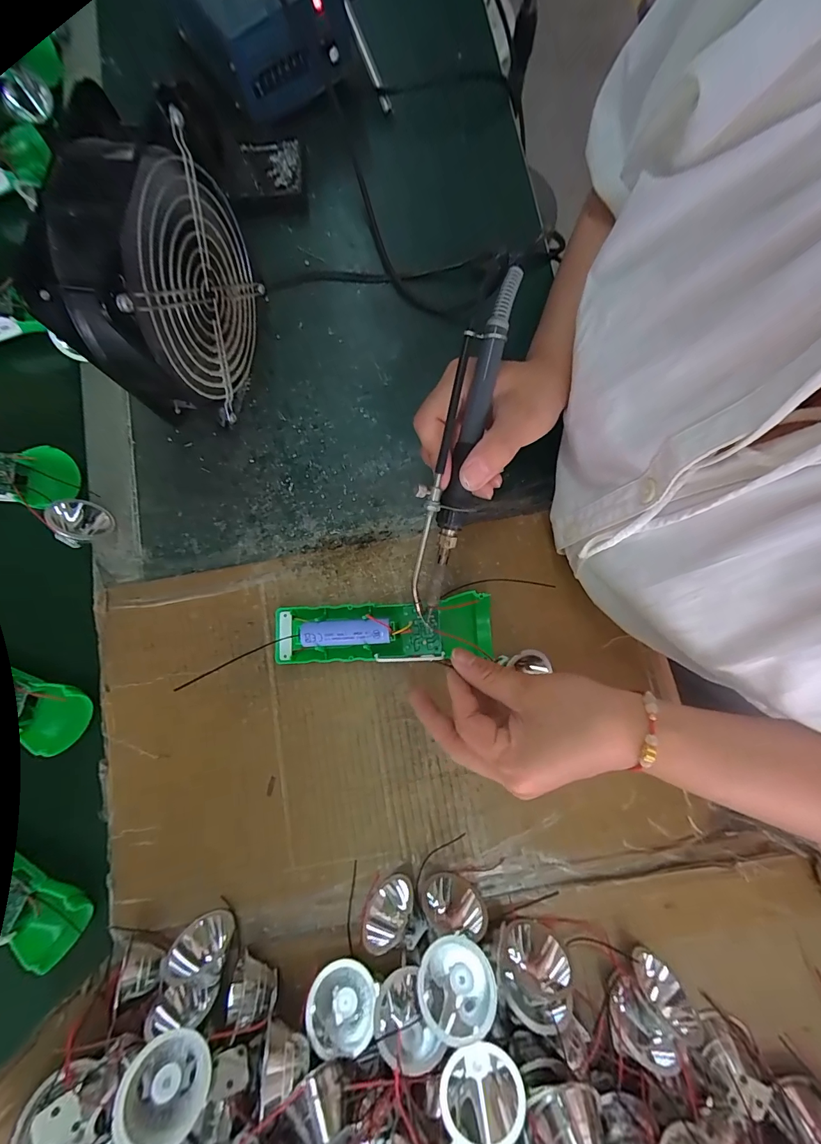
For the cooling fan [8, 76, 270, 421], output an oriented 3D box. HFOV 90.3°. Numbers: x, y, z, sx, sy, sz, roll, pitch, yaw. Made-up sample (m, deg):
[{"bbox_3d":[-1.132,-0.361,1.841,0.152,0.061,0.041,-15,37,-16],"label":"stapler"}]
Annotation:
[{"bbox_3d":[-0.154,-0.183,0.278,0.054,0.158,0.138,21,80,4],"label":"cooling fan"}]

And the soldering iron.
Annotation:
[{"bbox_3d":[0.028,-0.068,0.242,0.029,0.016,0.198,15,103,3],"label":"soldering iron"}]

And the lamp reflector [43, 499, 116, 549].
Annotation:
[{"bbox_3d":[-0.262,-0.041,0.322,0.038,0.019,0.036,48,44,-11],"label":"lamp reflector"}]

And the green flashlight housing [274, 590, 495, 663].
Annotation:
[{"bbox_3d":[-0.021,0.043,0.297,0.158,0.020,0.043,-4,79,3],"label":"green flashlight housing"}]

